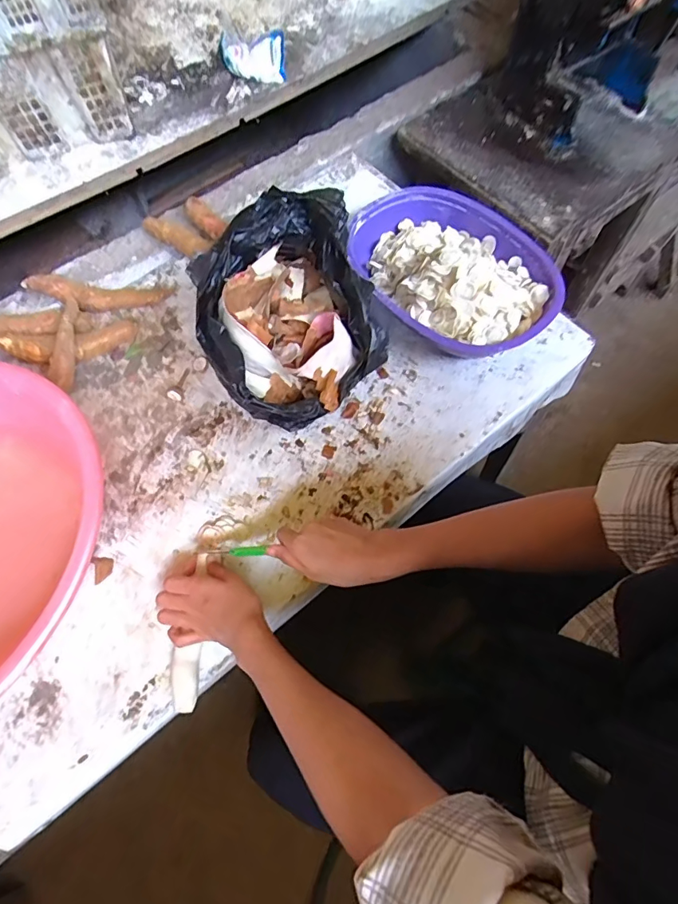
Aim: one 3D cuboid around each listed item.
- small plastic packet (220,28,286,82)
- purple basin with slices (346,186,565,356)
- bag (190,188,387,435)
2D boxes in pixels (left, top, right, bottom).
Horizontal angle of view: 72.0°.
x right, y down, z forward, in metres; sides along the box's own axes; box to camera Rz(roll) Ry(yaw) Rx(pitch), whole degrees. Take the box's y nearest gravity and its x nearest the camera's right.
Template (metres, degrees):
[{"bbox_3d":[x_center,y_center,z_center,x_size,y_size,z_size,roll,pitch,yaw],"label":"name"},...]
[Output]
[{"bbox_3d":[-0.159,-0.719,0.850,0.125,0.071,0.047,11,67,7],"label":"small plastic packet"},{"bbox_3d":[0.146,-0.243,0.635,0.297,0.091,0.218,36,72,17],"label":"purple basin with slices"},{"bbox_3d":[-0.074,-0.194,0.601,0.212,0.130,0.313,-17,66,-5],"label":"bag"}]

